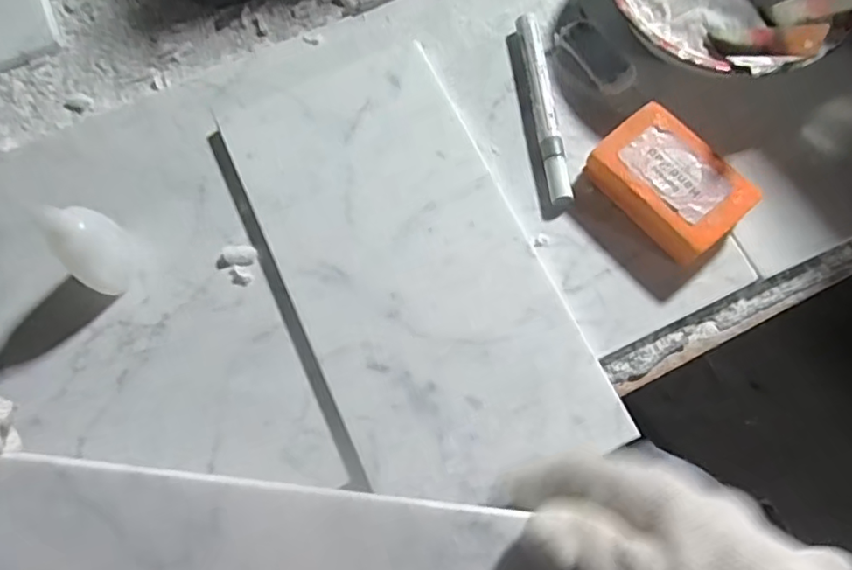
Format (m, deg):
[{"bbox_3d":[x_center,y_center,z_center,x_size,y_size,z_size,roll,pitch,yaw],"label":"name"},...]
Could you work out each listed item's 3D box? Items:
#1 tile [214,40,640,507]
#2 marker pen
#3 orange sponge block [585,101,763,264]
[{"bbox_3d":[-0.012,-0.017,0.382,0.150,0.016,0.295,-24,71,-7],"label":"tile"},{"bbox_3d":[0.080,-0.122,0.409,0.014,0.018,0.142,-7,70,-1],"label":"marker pen"},{"bbox_3d":[0.155,-0.064,0.384,0.061,0.033,0.092,-39,74,-12],"label":"orange sponge block"}]

